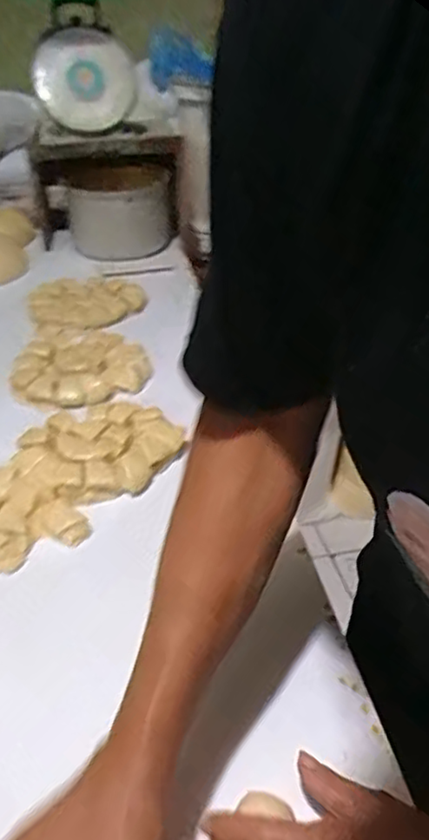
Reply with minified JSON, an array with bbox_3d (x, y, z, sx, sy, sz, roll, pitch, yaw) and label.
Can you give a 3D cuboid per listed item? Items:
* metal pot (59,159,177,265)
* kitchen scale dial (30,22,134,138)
[{"bbox_3d":[-0.188,-0.430,1.329,0.224,0.145,0.192,-6,35,-8],"label":"metal pot"},{"bbox_3d":[-0.262,-0.705,1.330,0.208,0.192,0.038,-55,26,-5],"label":"kitchen scale dial"}]

